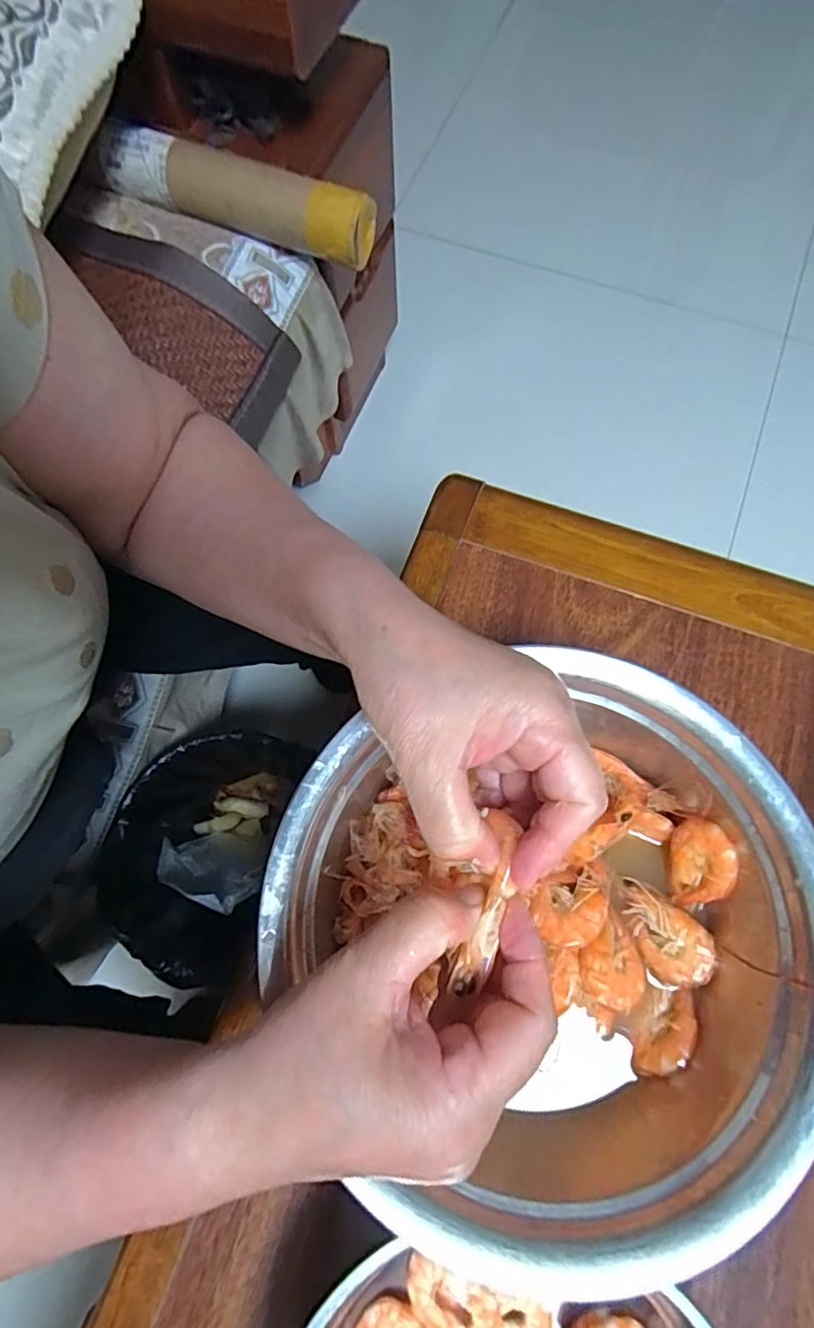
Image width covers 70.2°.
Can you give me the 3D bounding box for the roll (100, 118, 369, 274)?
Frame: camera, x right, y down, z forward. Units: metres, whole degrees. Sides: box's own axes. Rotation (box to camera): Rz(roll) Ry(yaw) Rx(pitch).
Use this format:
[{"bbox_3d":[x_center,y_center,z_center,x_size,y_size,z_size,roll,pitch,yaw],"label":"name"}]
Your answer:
[{"bbox_3d":[-0.172,-0.468,0.577,0.280,0.059,0.051,17,74,6],"label":"roll"}]

